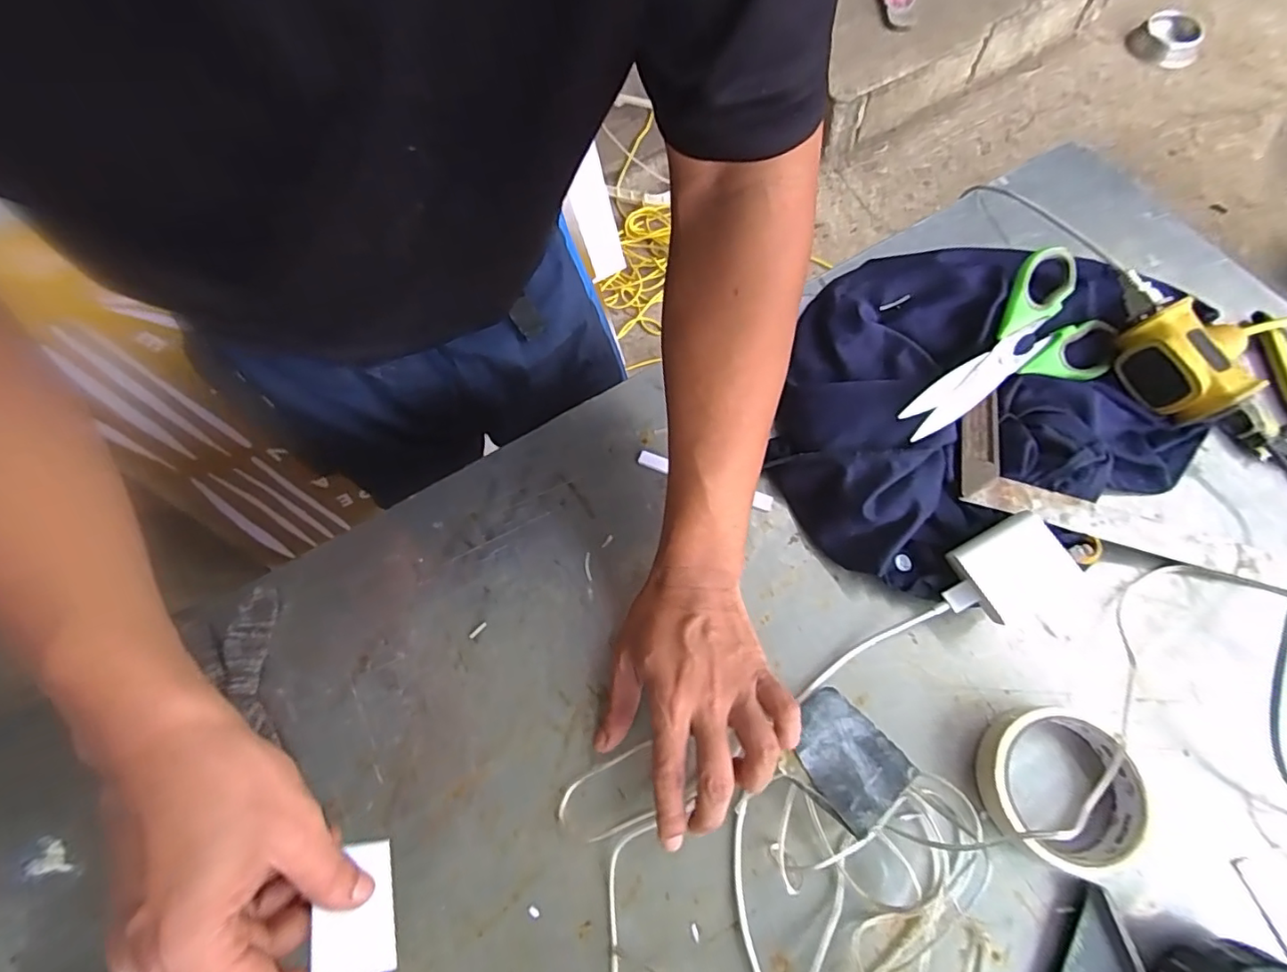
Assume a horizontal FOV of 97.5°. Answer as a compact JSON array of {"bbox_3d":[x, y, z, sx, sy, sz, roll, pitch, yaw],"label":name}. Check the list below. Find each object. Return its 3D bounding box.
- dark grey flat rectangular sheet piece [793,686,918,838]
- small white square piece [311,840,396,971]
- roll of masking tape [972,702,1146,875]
[{"bbox_3d":[0.123,0.166,0.350,0.053,0.004,0.073,-30,53,-15],"label":"dark grey flat rectangular sheet piece"},{"bbox_3d":[-0.142,0.208,0.278,0.004,0.039,0.056,-41,49,15],"label":"small white square piece"},{"bbox_3d":[0.255,0.187,0.341,0.091,0.028,0.098,-1,68,3],"label":"roll of masking tape"}]

